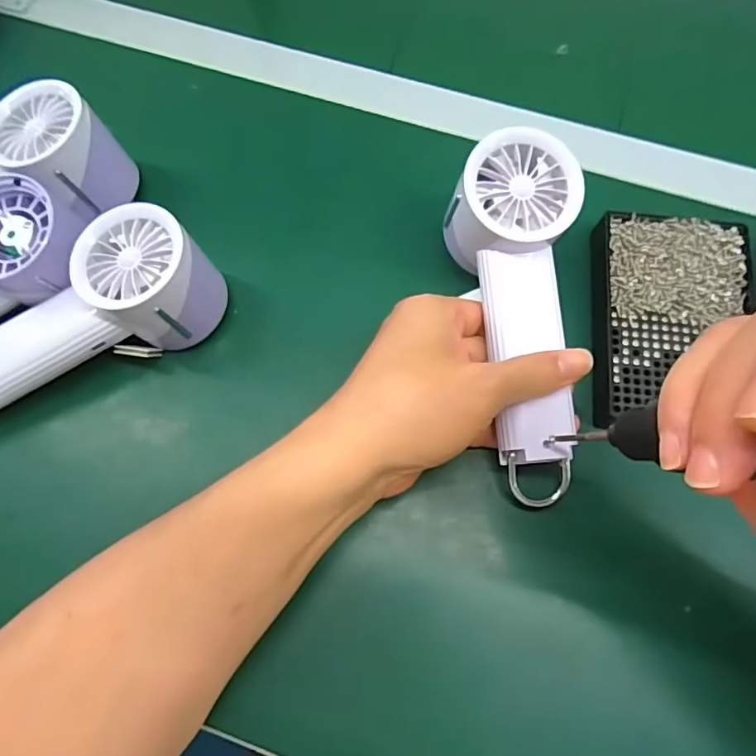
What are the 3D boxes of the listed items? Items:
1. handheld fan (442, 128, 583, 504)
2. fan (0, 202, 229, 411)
[{"bbox_3d":[0.077,-0.032,0.285,0.063,0.036,0.192,-4,86,-1],"label":"handheld fan"},{"bbox_3d":[-0.184,-0.031,0.298,0.192,0.065,0.064,-22,72,-7],"label":"fan"}]

